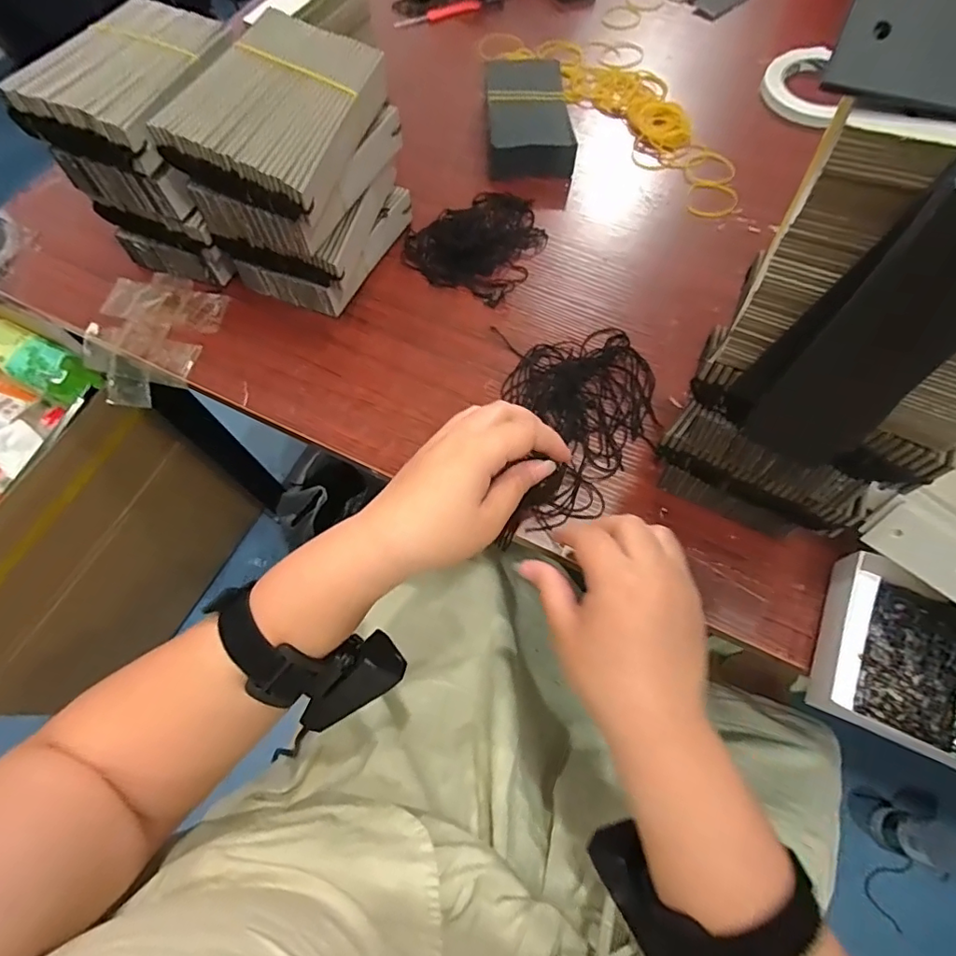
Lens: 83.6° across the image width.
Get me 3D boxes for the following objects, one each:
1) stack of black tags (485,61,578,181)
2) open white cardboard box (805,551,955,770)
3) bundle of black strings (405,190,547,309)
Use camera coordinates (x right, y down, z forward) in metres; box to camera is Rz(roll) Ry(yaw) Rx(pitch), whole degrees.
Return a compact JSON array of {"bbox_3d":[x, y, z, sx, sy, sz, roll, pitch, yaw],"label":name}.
[{"bbox_3d":[0.047,-0.352,0.520,0.078,0.042,0.135,-4,66,0],"label":"stack of black tags"},{"bbox_3d":[0.260,0.107,0.315,0.106,0.032,0.098,23,69,11],"label":"open white cardboard box"},{"bbox_3d":[0.001,-0.216,0.475,0.107,0.017,0.116,29,70,13],"label":"bundle of black strings"}]

